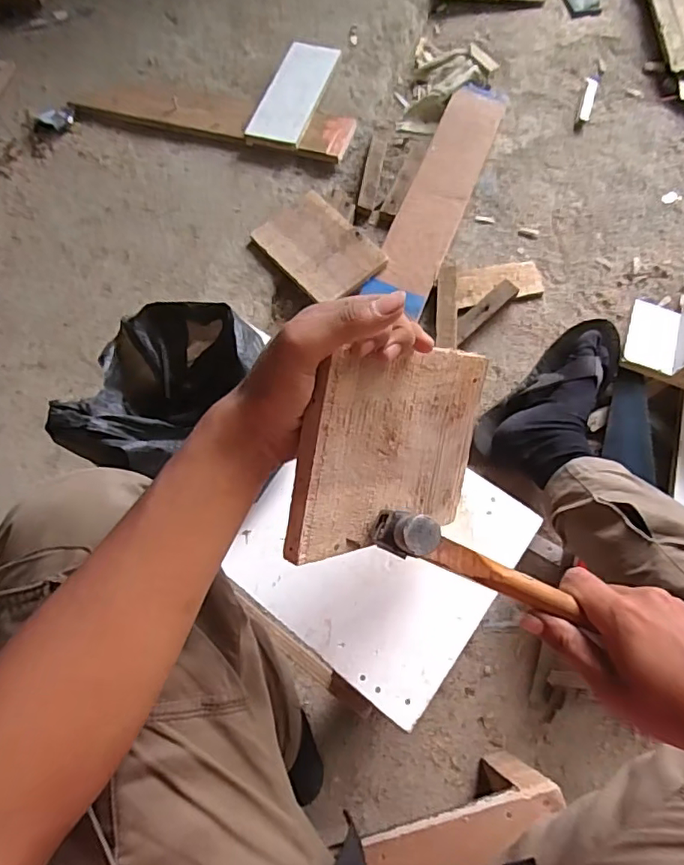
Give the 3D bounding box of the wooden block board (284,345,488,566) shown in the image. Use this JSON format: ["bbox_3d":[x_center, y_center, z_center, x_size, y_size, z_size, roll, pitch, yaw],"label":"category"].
[{"bbox_3d":[0.044,0.009,0.388,0.010,0.193,0.137,16,101,39],"label":"wooden block board"}]

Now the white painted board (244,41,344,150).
[{"bbox_3d":[-0.090,-0.647,1.036,0.105,0.014,0.257,16,72,8],"label":"white painted board"}]

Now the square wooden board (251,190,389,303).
[{"bbox_3d":[-0.040,-0.309,0.920,0.136,0.020,0.204,-40,70,-12],"label":"square wooden board"}]

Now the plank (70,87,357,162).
[{"bbox_3d":[-0.248,-0.612,1.047,0.547,0.034,0.117,16,70,8],"label":"plank"}]

